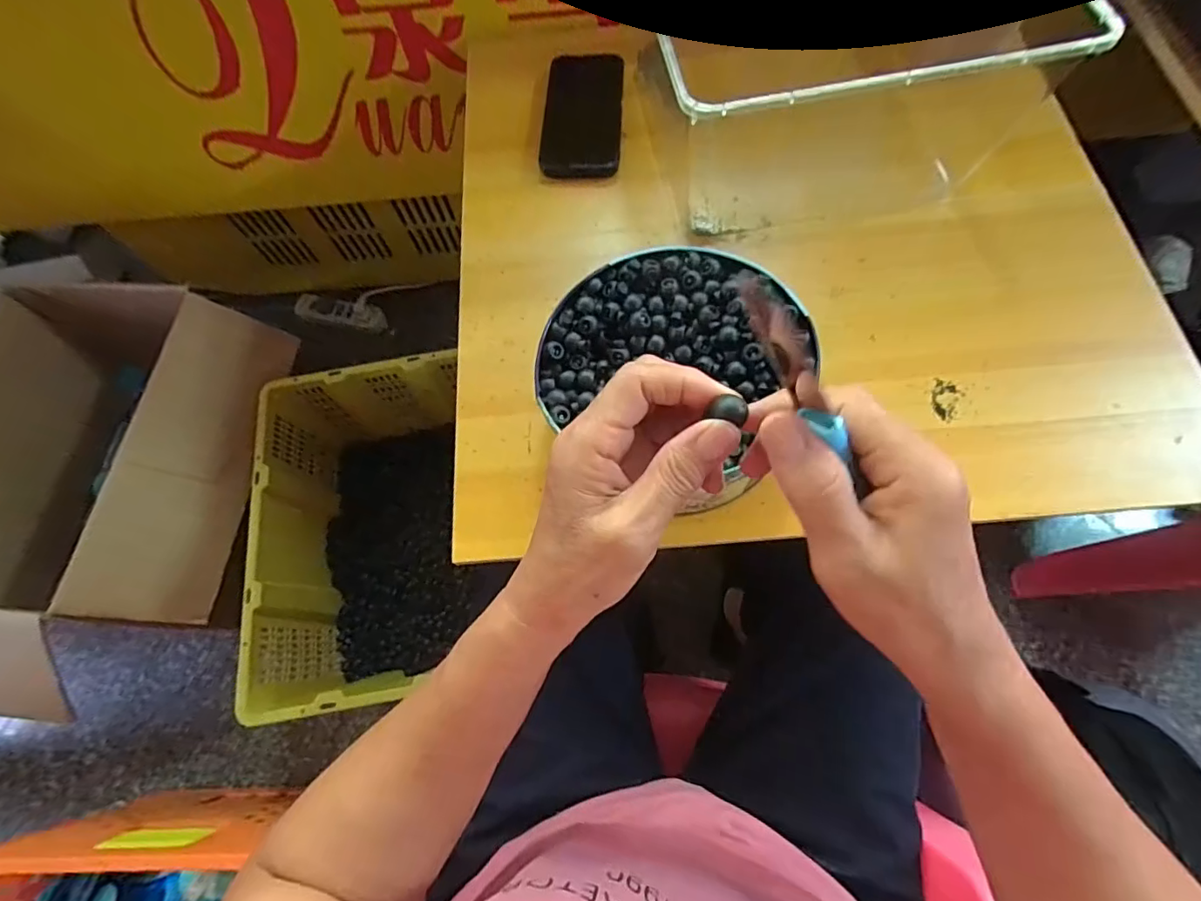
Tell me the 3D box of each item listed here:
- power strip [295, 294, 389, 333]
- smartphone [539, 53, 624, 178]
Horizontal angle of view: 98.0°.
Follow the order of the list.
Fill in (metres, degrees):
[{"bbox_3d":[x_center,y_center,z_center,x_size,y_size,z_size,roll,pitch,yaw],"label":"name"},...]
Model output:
[{"bbox_3d":[-0.547,-0.291,1.105,0.180,0.038,0.058,9,106,3],"label":"power strip"},{"bbox_3d":[-0.018,-0.350,0.541,0.078,0.013,0.158,3,70,4],"label":"smartphone"}]

